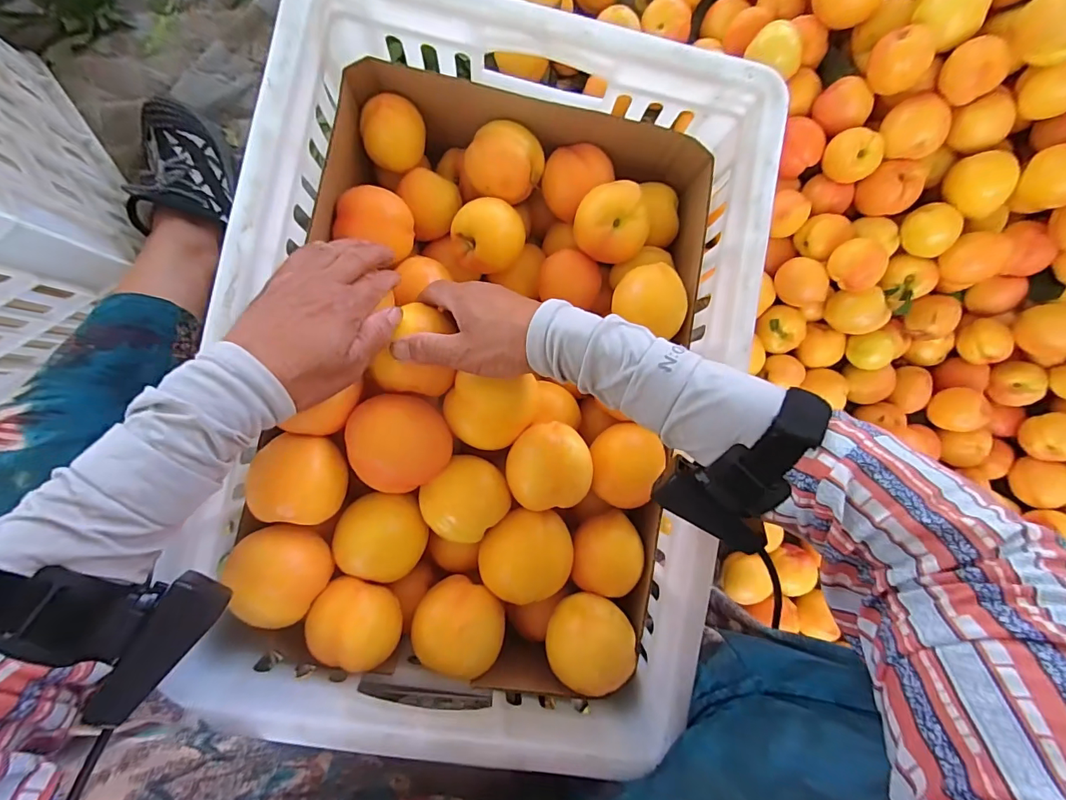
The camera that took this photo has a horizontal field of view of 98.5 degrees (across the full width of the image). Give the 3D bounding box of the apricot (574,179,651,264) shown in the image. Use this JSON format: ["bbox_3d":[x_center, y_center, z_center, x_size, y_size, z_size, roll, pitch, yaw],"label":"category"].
[{"bbox_3d":[0.065,-0.148,0.395,0.054,0.051,0.061,-22,93,-8],"label":"apricot"}]

